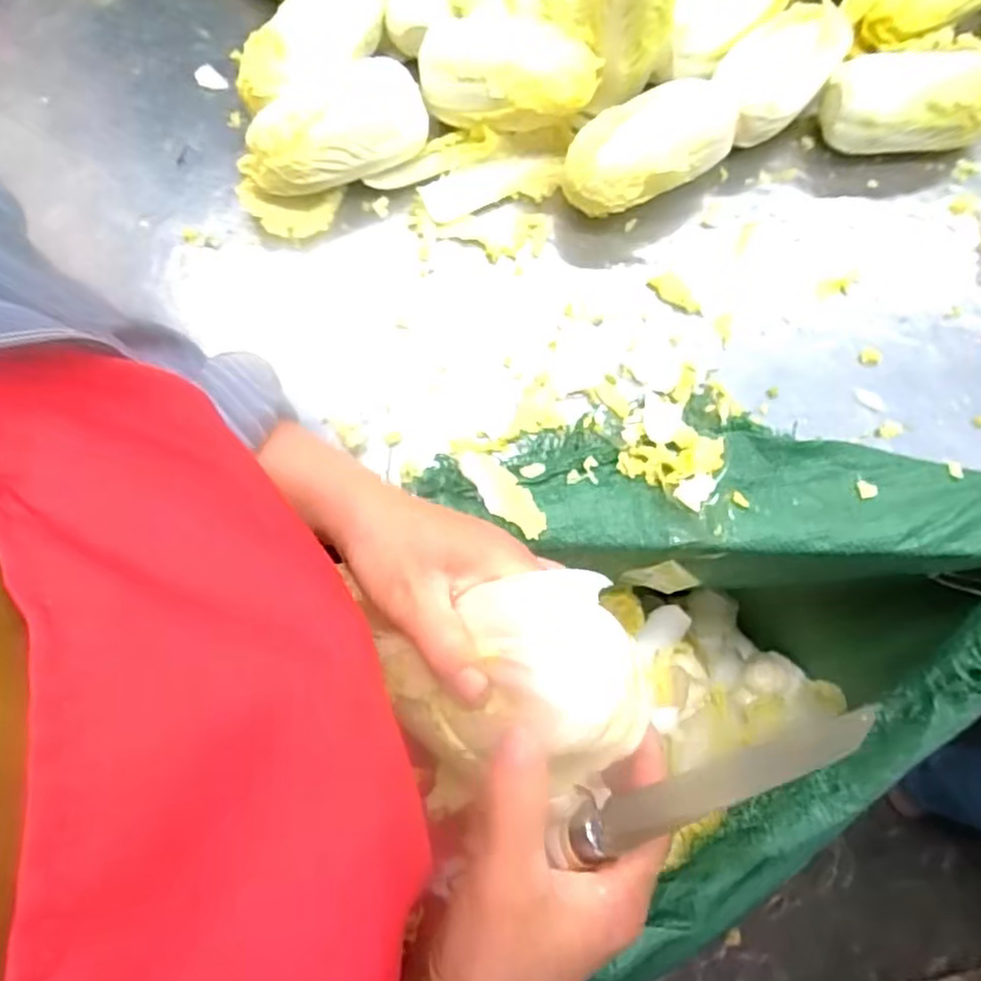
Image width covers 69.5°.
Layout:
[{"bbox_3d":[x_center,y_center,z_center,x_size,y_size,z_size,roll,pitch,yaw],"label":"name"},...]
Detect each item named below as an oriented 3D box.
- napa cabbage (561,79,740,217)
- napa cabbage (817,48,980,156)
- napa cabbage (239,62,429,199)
[{"bbox_3d":[0.119,-0.253,0.540,0.132,0.066,0.066,-30,77,-11],"label":"napa cabbage"},{"bbox_3d":[0.344,-0.309,0.574,0.150,0.064,0.075,8,73,0],"label":"napa cabbage"},{"bbox_3d":[-0.114,-0.266,0.522,0.142,0.077,0.063,-32,77,-11],"label":"napa cabbage"}]

